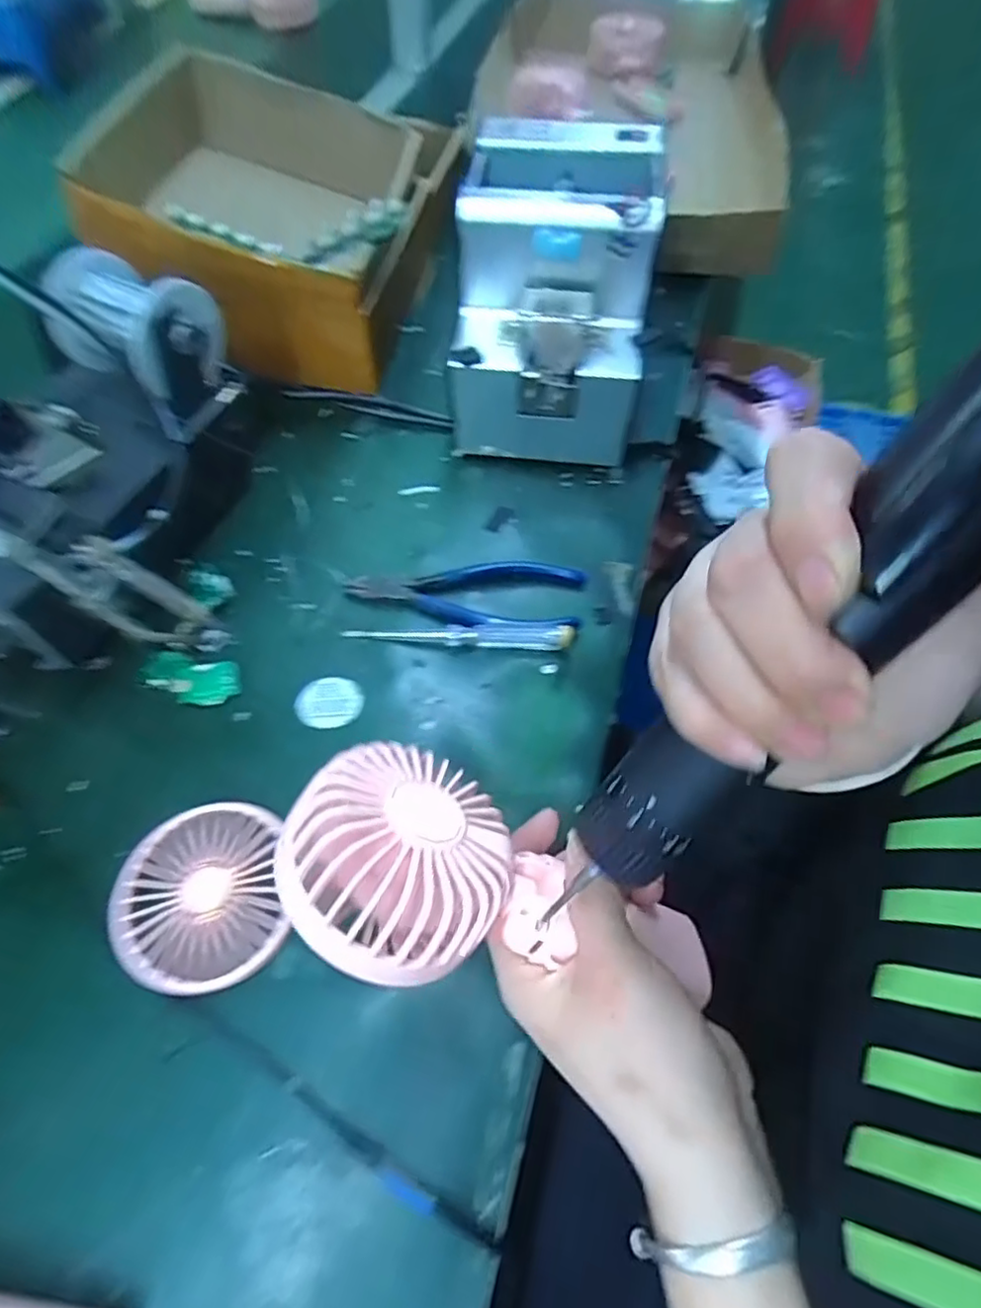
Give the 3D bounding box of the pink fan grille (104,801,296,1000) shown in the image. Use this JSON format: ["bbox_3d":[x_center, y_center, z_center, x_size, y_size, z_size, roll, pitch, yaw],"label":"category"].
[{"bbox_3d":[-0.146,0.121,0.320,0.081,0.012,0.087,1,60,-1],"label":"pink fan grille"}]

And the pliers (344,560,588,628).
[{"bbox_3d":[-0.015,-0.039,0.413,0.152,0.015,0.052,1,60,-1],"label":"pliers"}]

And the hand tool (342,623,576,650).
[{"bbox_3d":[-0.020,-0.013,0.394,0.140,0.020,0.015,3,60,0],"label":"hand tool"}]

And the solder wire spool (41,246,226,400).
[{"bbox_3d":[-0.207,-0.190,0.374,0.078,0.064,0.062,24,62,12],"label":"solder wire spool"}]

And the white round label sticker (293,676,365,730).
[{"bbox_3d":[-0.096,0.028,0.378,0.039,0.004,0.035,-27,64,-16],"label":"white round label sticker"}]

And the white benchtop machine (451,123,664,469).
[{"bbox_3d":[0.041,-0.248,0.455,0.123,0.160,0.166,3,60,1],"label":"white benchtop machine"}]

